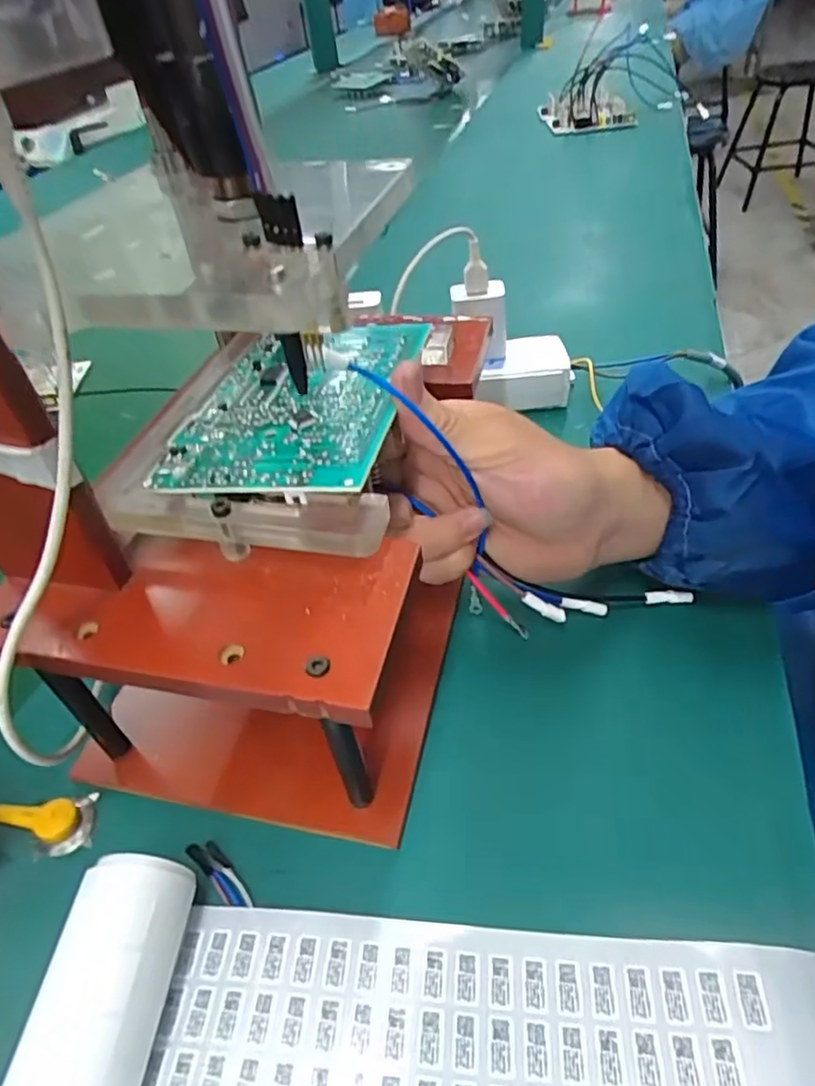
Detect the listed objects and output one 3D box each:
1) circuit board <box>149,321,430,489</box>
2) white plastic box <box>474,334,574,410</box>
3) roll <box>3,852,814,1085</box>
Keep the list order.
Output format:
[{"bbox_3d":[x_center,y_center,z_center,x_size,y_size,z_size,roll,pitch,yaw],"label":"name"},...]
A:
[{"bbox_3d":[-0.046,-0.060,0.263,0.087,0.009,0.121,5,45,11],"label":"circuit board"},{"bbox_3d":[0.084,-0.121,0.451,0.065,0.032,0.047,0,44,9],"label":"white plastic box"},{"bbox_3d":[0.018,0.146,0.189,0.254,0.031,0.065,-1,44,9],"label":"roll"}]

